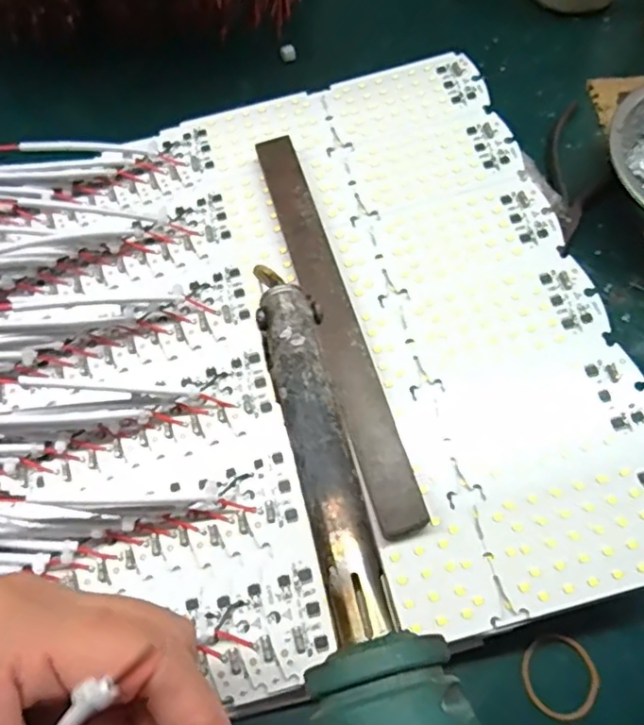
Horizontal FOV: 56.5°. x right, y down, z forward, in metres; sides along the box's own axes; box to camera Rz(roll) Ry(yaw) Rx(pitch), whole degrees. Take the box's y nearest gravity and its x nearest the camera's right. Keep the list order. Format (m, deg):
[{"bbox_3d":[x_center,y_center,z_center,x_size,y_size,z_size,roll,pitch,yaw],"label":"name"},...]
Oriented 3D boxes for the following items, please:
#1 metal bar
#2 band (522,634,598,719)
[{"bbox_3d":[0.003,-0.026,0.281,0.020,0.005,0.212,-17,65,-3],"label":"metal bar"},{"bbox_3d":[0.102,0.133,0.253,0.031,0.004,0.032,2,65,-4],"label":"band"}]

